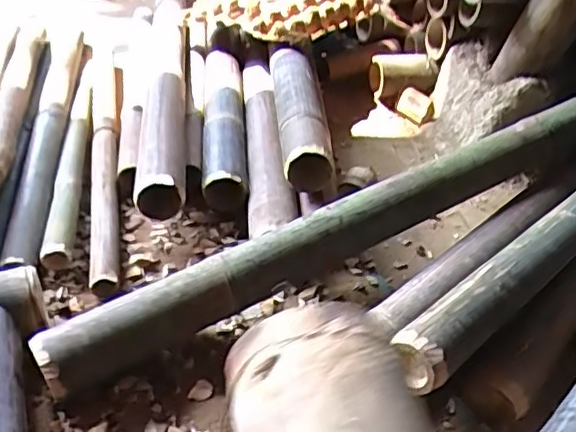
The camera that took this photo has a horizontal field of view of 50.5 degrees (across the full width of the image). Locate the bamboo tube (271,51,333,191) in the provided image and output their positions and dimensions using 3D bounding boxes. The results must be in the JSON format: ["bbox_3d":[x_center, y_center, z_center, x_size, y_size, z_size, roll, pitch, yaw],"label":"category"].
[{"bbox_3d":[0.019,-0.174,0.966,0.077,0.070,0.353,1,39,-8],"label":"bamboo tube"}]

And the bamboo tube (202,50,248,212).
[{"bbox_3d":[-0.108,-0.166,1.031,0.064,0.064,0.430,1,39,-8],"label":"bamboo tube"}]

